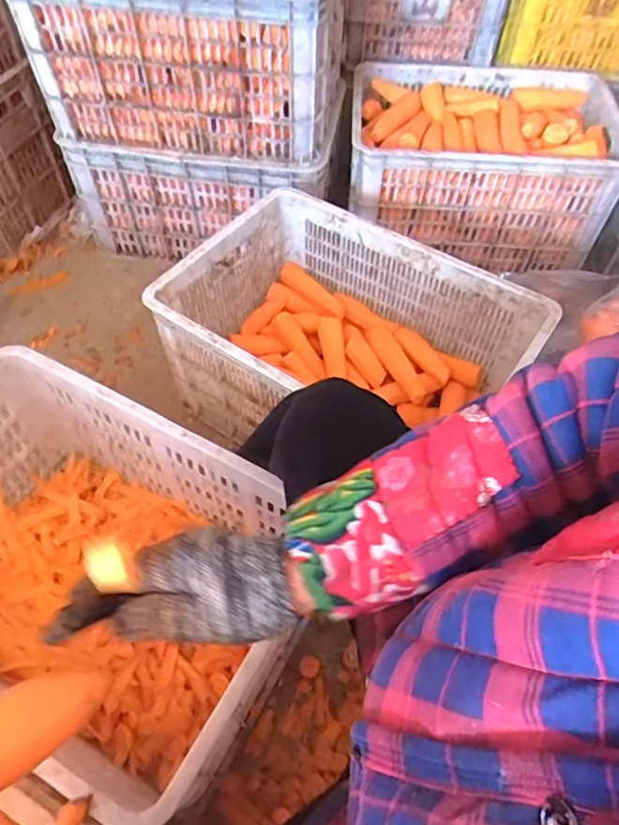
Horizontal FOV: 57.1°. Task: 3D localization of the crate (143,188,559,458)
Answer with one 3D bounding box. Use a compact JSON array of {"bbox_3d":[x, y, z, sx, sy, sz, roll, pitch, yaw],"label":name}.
[{"bbox_3d":[0.052,-0.100,0.942,0.507,0.247,0.356,31,60,19],"label":"crate"}]

